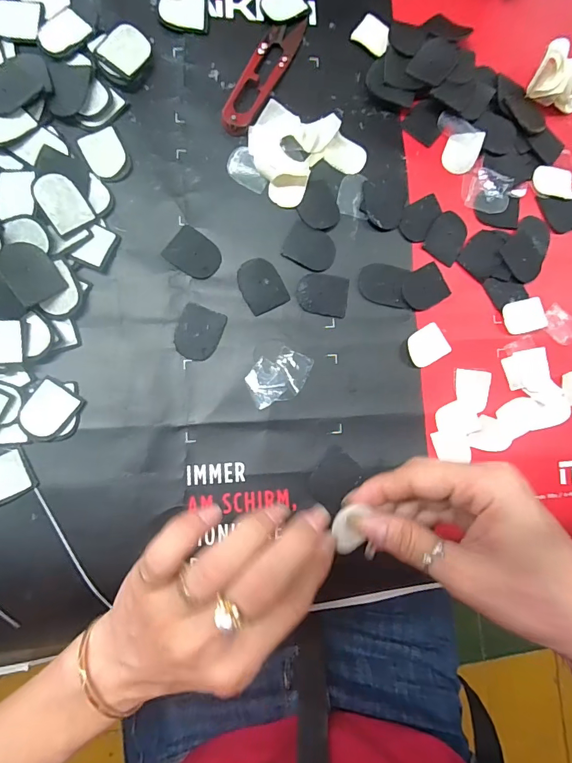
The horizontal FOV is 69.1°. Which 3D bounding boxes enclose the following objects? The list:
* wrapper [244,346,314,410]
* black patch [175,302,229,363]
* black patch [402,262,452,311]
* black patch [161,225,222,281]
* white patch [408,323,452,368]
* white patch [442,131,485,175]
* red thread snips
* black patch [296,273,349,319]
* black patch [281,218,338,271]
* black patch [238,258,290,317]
[{"bbox_3d":[-0.003,-0.004,0.271,0.043,0.004,0.030,-23,89,-9],"label":"wrapper"},{"bbox_3d":[-0.056,-0.032,0.267,0.028,0.004,0.034,21,83,-6],"label":"black patch"},{"bbox_3d":[0.097,-0.066,0.291,0.033,0.004,0.027,-30,90,-9],"label":"black patch"},{"bbox_3d":[-0.059,-0.084,0.271,0.034,0.004,0.027,36,82,-4],"label":"black patch"},{"bbox_3d":[0.097,-0.024,0.286,0.029,0.004,0.025,-30,90,-9],"label":"white patch"},{"bbox_3d":[0.125,-0.163,0.296,0.024,0.004,0.028,15,102,13],"label":"white patch"},{"bbox_3d":[-0.014,-0.212,0.284,0.023,0.010,0.100,26,83,-5],"label":"red thread snips"},{"bbox_3d":[0.025,-0.059,0.281,0.035,0.004,0.027,8,85,-7],"label":"black patch"},{"bbox_3d":[0.017,-0.090,0.279,0.034,0.004,0.028,24,83,-6],"label":"black patch"},{"bbox_3d":[-0.016,-0.064,0.274,0.027,0.004,0.035,-28,90,-9],"label":"black patch"}]

